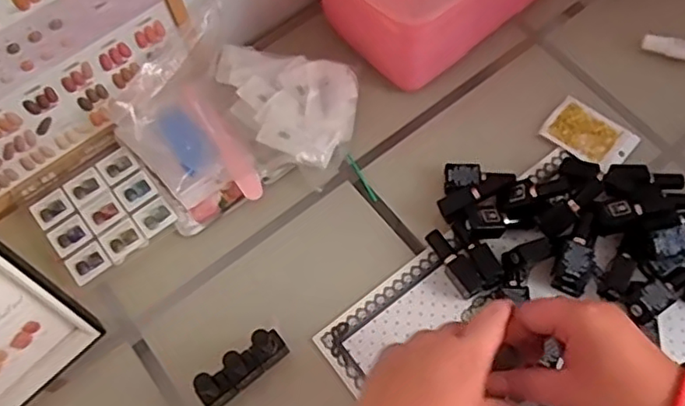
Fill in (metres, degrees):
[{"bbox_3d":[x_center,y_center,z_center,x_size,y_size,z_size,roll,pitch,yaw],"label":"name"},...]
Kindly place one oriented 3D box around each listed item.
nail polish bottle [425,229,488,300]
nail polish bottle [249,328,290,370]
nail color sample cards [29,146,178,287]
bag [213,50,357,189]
[{"bbox_3d":[0.120,0.063,0.664,0.024,0.028,0.078,-30,69,-10],"label":"nail polish bottle"},{"bbox_3d":[-0.072,0.143,0.611,0.032,0.081,0.024,-37,70,-13],"label":"nail polish bottle"},{"bbox_3d":[-0.276,0.012,0.718,0.127,0.017,0.121,-36,70,-13],"label":"nail color sample cards"},{"bbox_3d":[-0.064,-0.128,0.755,0.199,0.041,0.138,34,72,15],"label":"bag"}]

